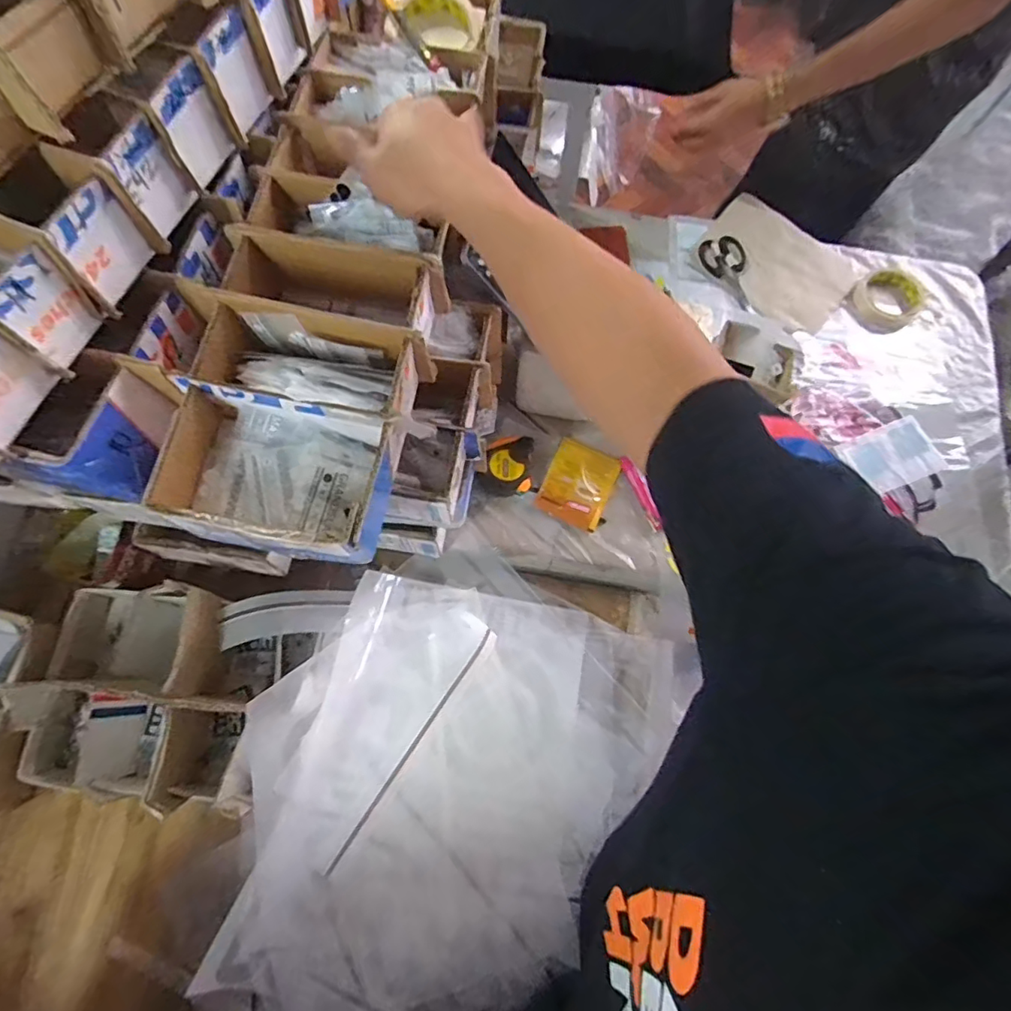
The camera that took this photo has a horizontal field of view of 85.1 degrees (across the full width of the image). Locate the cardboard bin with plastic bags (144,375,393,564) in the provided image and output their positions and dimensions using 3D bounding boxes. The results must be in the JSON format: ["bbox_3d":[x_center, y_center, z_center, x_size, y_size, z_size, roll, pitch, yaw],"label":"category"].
[{"bbox_3d":[-0.168,-0.021,0.421,0.154,0.066,0.108,10,72,2],"label":"cardboard bin with plastic bags"}]

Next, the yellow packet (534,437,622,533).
[{"bbox_3d":[0.096,-0.030,0.720,0.084,0.006,0.108,23,73,6],"label":"yellow packet"}]

